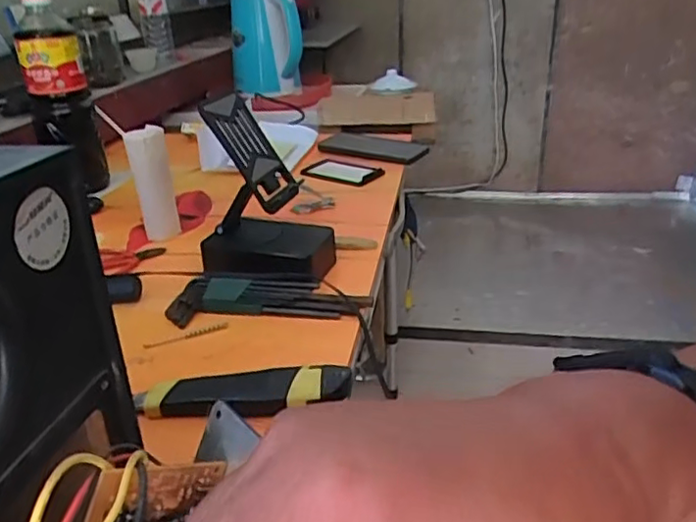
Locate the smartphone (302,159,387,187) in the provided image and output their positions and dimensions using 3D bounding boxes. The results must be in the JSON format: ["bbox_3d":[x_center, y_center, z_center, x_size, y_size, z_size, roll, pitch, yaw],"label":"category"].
[{"bbox_3d":[-0.006,-0.131,0.907,0.119,0.011,0.073,21,33,39],"label":"smartphone"}]

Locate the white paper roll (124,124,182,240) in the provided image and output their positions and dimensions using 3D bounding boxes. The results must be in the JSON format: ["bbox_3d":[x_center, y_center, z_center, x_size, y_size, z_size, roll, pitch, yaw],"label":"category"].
[{"bbox_3d":[-0.222,-0.089,0.710,0.044,0.121,0.043,-8,26,-15],"label":"white paper roll"}]

